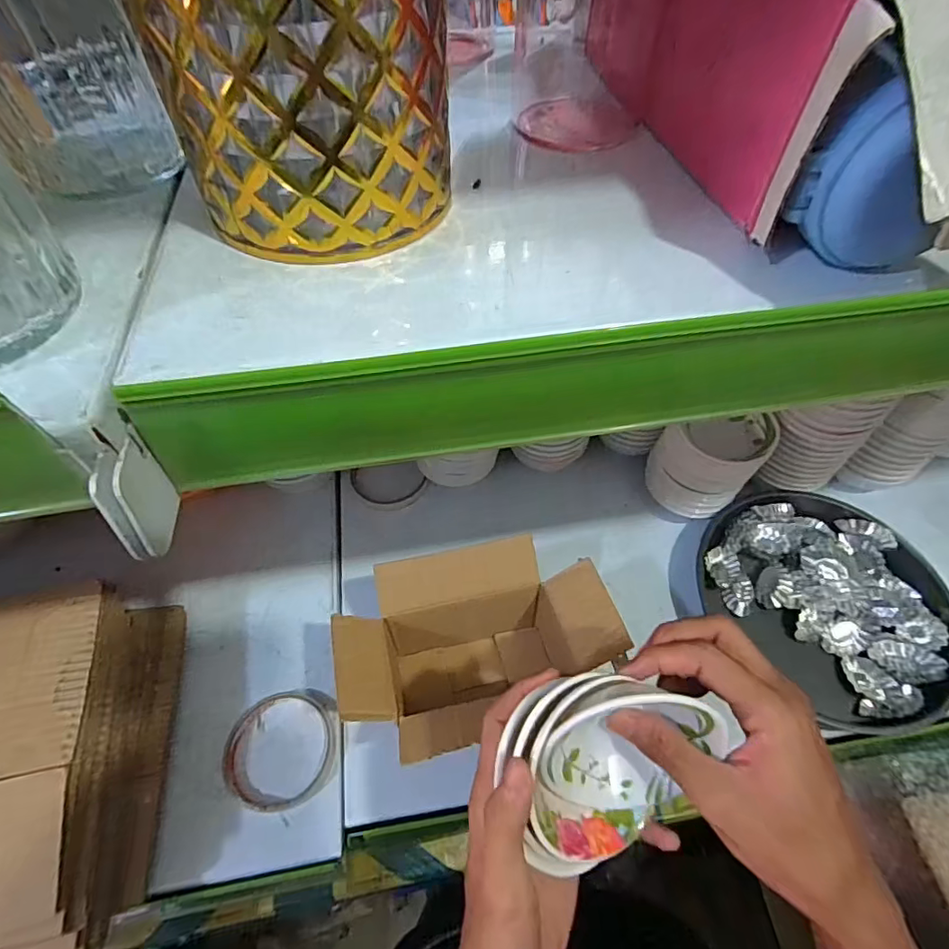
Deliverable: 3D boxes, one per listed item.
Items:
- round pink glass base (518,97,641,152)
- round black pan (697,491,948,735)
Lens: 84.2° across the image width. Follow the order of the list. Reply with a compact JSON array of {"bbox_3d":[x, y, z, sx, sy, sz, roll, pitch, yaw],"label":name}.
[{"bbox_3d":[0.052,-0.180,0.268,0.060,0.004,0.056,0,55,0],"label":"round pink glass base"},{"bbox_3d":[0.321,0.106,0.481,0.184,0.040,0.211,-37,63,-23],"label":"round black pan"}]

